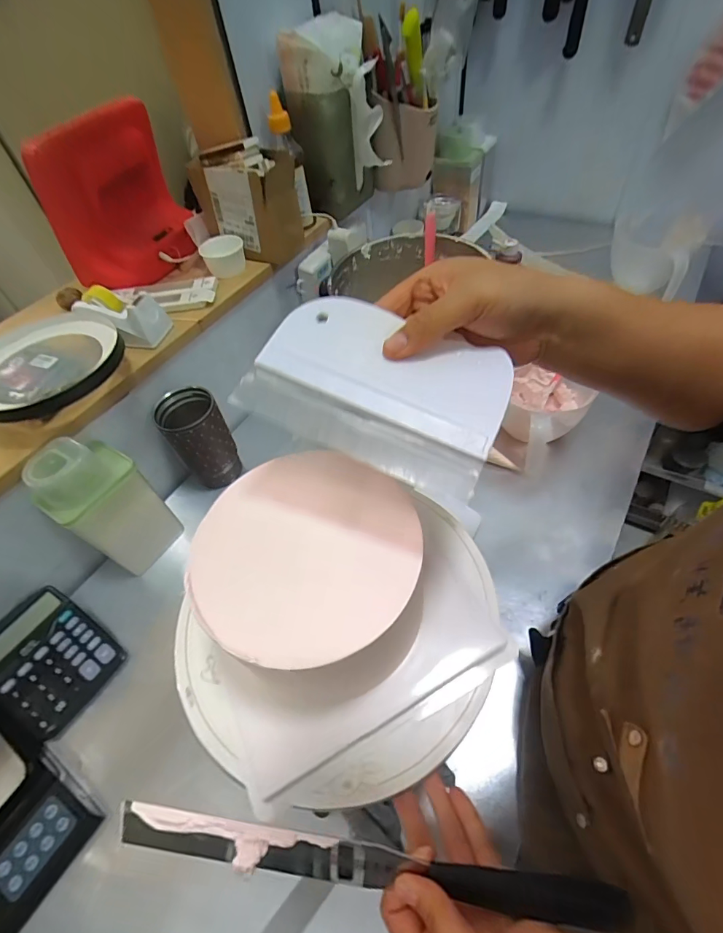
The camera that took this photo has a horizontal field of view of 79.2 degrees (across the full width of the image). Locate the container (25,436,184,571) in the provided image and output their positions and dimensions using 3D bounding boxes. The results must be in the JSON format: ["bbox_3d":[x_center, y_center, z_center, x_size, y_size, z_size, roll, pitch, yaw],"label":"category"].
[{"bbox_3d":[-0.311,0.048,0.542,0.080,0.185,0.100,21,58,20],"label":"container"}]

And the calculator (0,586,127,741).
[{"bbox_3d":[-0.375,0.227,0.522,0.147,0.034,0.114,23,58,21],"label":"calculator"}]

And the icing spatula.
[{"bbox_3d":[0.001,0.248,0.274,0.310,0.026,0.023,8,54,2],"label":"icing spatula"}]

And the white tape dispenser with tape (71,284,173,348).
[{"bbox_3d":[-0.312,-0.200,0.577,0.101,0.057,0.057,7,54,10],"label":"white tape dispenser with tape"}]

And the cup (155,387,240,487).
[{"bbox_3d":[-0.232,-0.035,0.640,0.079,0.156,0.076,-3,53,4],"label":"cup"}]

